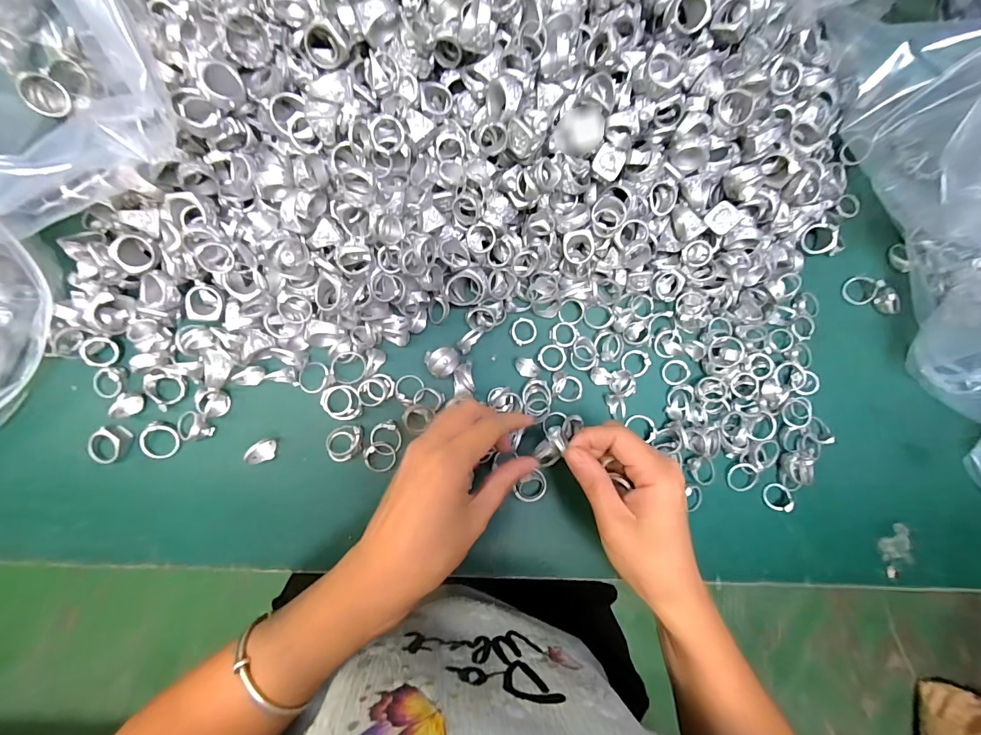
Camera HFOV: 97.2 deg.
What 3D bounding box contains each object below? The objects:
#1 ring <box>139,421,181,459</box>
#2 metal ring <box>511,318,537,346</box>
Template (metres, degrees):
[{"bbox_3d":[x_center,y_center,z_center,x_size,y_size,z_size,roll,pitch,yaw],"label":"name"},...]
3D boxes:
[{"bbox_3d":[-0.233,0.052,0.306,0.025,0.010,0.025,-2,100,-10],"label":"ring"},{"bbox_3d":[0.027,-0.029,0.345,0.021,0.004,0.022,1,87,-9],"label":"metal ring"}]

